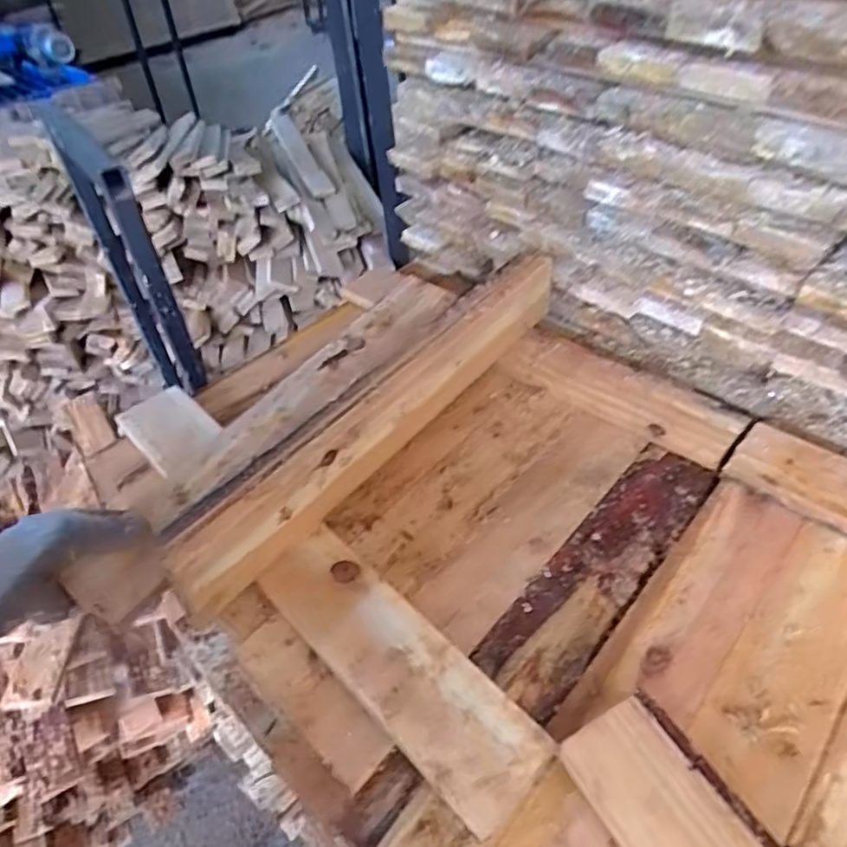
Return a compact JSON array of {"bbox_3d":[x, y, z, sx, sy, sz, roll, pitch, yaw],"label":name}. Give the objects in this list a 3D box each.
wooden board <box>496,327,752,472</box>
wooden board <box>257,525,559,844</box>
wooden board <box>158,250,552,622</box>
[{"bbox_3d":[0.198,-0.032,0.647,0.242,0.025,0.073,28,52,30],"label":"wooden board"},{"bbox_3d":[-0.023,0.172,0.459,0.073,0.024,0.246,-34,51,-27],"label":"wooden board"},{"bbox_3d":[-0.025,-0.019,0.591,0.049,0.075,0.498,27,52,30],"label":"wooden board"}]

